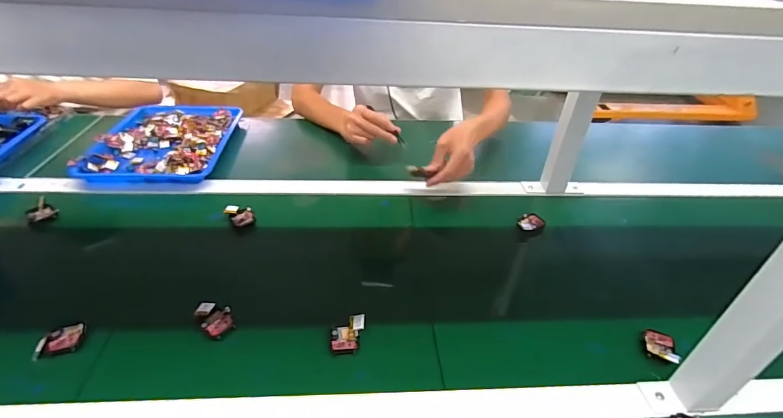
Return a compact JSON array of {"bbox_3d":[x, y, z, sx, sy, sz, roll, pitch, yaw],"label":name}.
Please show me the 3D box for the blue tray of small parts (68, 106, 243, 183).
[{"bbox_3d":[-0.472,-0.149,0.877,0.250,0.028,0.310,0,37,-4],"label":"blue tray of small parts"}]

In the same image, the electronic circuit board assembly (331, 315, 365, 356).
[{"bbox_3d":[-0.056,0.161,0.532,0.043,0.019,0.047,0,37,-4],"label":"electronic circuit board assembly"}]

